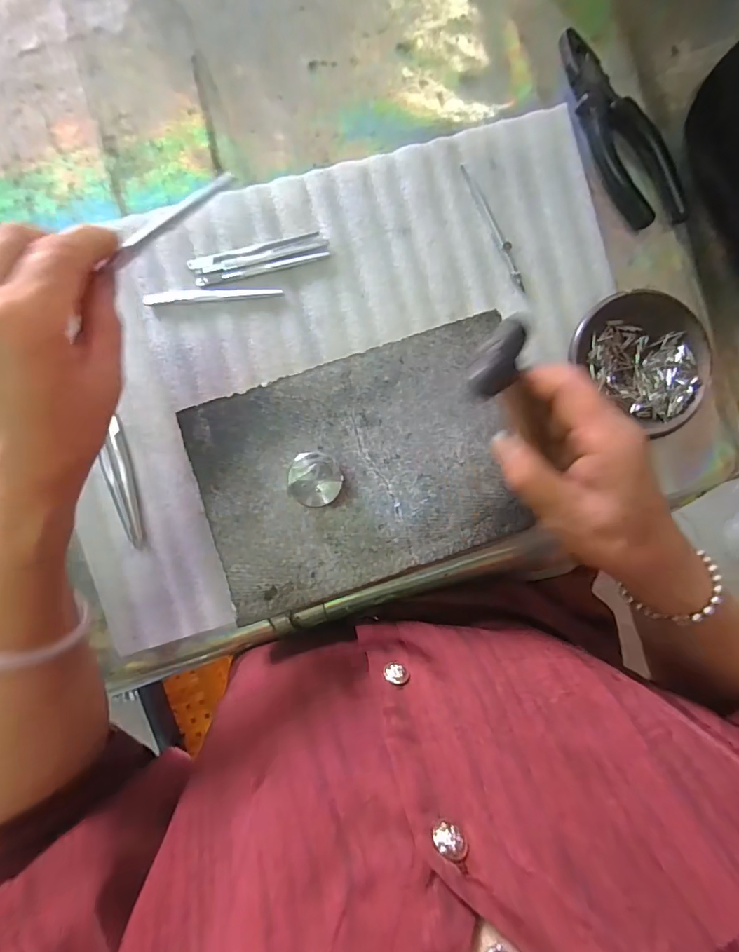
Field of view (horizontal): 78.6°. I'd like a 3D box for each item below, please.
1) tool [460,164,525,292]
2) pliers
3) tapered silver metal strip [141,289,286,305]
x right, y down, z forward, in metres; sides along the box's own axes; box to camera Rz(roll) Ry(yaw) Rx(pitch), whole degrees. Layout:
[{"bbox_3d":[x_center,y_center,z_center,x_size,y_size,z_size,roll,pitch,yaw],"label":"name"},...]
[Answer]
[{"bbox_3d":[0.100,-0.197,0.357,0.007,0.005,0.107,-26,91,-3],"label":"tool"},{"bbox_3d":[0.195,-0.270,0.356,0.049,0.017,0.161,-30,91,-3],"label":"pliers"},{"bbox_3d":[-0.120,-0.141,0.347,0.102,0.004,0.010,-6,90,-3],"label":"tapered silver metal strip"}]

